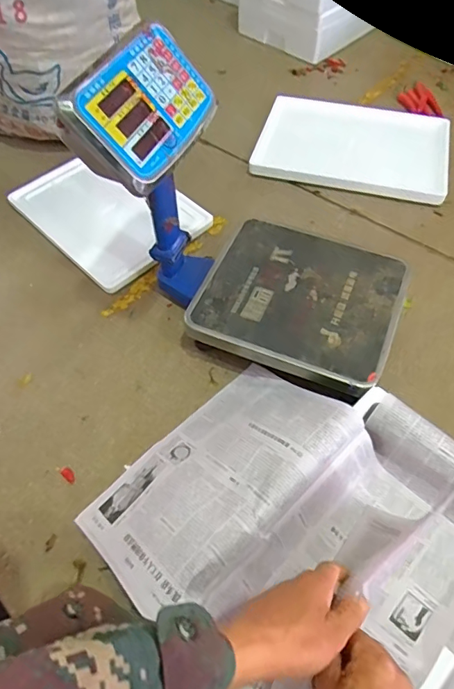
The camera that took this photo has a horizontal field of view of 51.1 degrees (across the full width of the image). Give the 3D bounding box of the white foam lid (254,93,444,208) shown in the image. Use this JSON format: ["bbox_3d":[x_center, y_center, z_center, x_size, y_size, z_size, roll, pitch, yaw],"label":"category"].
[{"bbox_3d":[0.315,-0.511,1.183,0.444,0.030,0.349,13,59,10],"label":"white foam lid"}]

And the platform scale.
[{"bbox_3d":[0.065,-0.181,0.741,0.454,0.429,0.288,21,59,14],"label":"platform scale"}]

